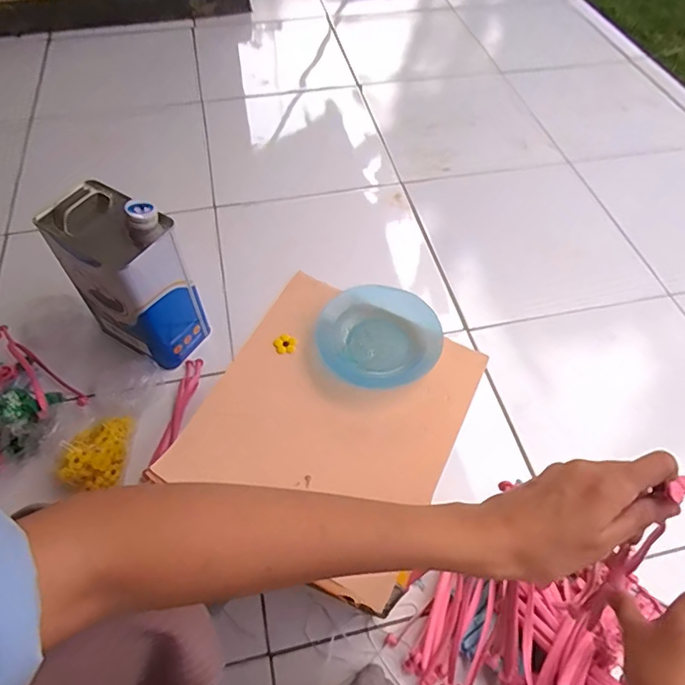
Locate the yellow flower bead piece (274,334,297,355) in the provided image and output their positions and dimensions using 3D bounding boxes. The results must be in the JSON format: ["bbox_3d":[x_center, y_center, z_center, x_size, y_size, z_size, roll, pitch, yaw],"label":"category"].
[{"bbox_3d":[-0.061,0.002,0.538,0.024,0.009,0.020,-21,58,-15],"label":"yellow flower bead piece"}]

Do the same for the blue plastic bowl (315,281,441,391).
[{"bbox_3d":[0.039,-0.008,0.536,0.128,0.030,0.111,7,56,4],"label":"blue plastic bowl"}]

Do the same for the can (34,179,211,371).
[{"bbox_3d":[-0.311,-0.095,0.730,0.157,0.252,0.111,28,59,17],"label":"can"}]

